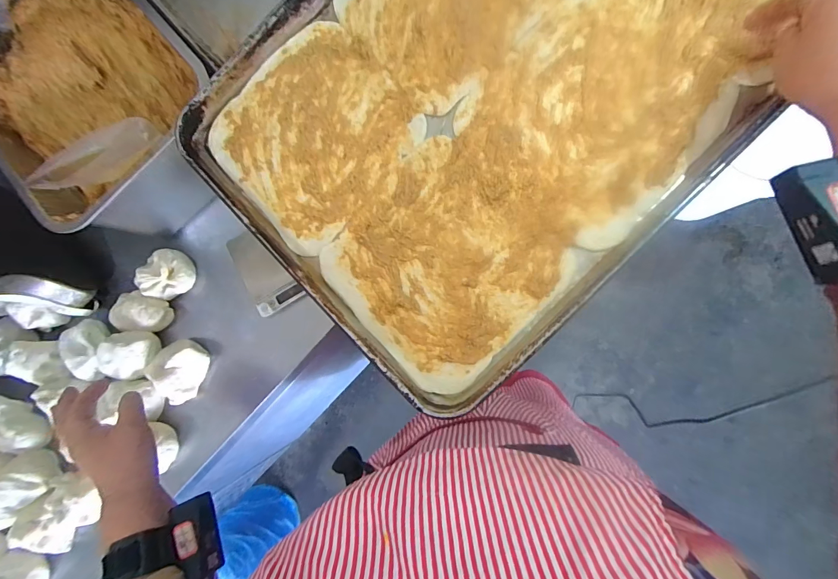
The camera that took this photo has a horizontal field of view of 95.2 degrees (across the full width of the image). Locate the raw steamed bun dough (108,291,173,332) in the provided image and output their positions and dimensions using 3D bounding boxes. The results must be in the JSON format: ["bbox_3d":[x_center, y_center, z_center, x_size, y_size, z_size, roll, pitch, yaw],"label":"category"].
[{"bbox_3d":[-0.399,0.032,0.554,0.075,0.038,0.054,2,85,8],"label":"raw steamed bun dough"}]

